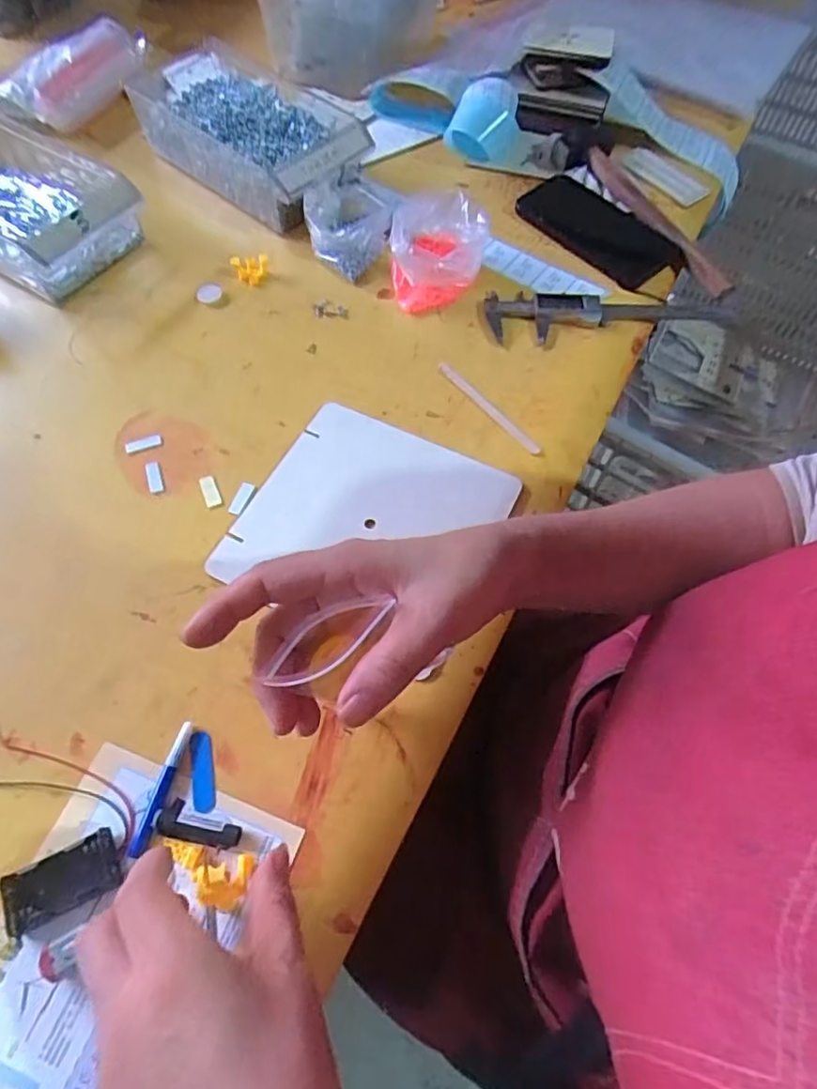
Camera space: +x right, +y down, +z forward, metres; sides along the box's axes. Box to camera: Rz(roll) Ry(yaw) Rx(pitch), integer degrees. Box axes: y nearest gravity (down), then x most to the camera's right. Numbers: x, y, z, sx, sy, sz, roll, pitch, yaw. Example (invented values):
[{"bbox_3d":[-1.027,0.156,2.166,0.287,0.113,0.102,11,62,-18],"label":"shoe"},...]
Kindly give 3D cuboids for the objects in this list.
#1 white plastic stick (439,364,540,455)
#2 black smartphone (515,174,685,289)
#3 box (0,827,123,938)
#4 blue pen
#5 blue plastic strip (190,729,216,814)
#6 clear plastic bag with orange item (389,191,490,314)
[{"bbox_3d":[0.067,-0.115,0.499,0.010,0.004,0.118,-37,69,-18],"label":"white plastic stick"},{"bbox_3d":[0.193,-0.325,0.609,0.085,0.010,0.167,-37,69,-18],"label":"black smartphone"},{"bbox_3d":[-0.192,0.188,0.332,0.057,0.009,0.031,-24,65,-13],"label":"box"},{"bbox_3d":[-0.147,0.145,0.357,0.009,0.008,0.075,11,63,5],"label":"blue pen"},{"bbox_3d":[-0.127,0.138,0.364,0.013,0.004,0.048,-13,63,-8],"label":"blue plastic strip"},{"bbox_3d":[0.027,-0.275,0.554,0.089,0.052,0.113,11,63,4],"label":"clear plastic bag with orange item"}]

